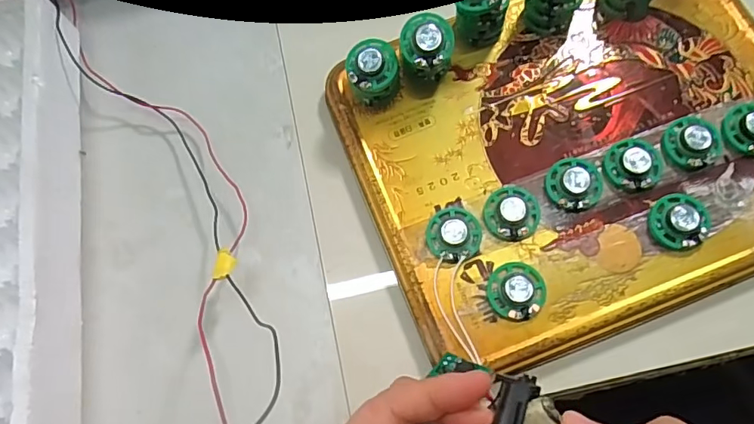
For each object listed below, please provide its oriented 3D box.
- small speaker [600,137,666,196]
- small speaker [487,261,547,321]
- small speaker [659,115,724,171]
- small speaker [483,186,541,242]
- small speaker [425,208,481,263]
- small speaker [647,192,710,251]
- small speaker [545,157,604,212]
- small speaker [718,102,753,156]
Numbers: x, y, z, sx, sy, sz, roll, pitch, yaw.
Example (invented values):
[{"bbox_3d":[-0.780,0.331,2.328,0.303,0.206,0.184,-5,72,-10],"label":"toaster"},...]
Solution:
[{"bbox_3d":[0.132,-0.024,0.267,0.030,0.009,0.028,-2,72,5],"label":"small speaker"},{"bbox_3d":[0.069,0.038,0.252,0.028,0.011,0.028,-7,72,3],"label":"small speaker"},{"bbox_3d":[0.164,-0.037,0.269,0.031,0.009,0.027,-34,73,-5],"label":"small speaker"},{"bbox_3d":[0.069,0.000,0.266,0.027,0.007,0.029,-10,72,2],"label":"small speaker"},{"bbox_3d":[0.039,0.011,0.264,0.027,0.010,0.027,-2,72,5],"label":"small speaker"},{"bbox_3d":[0.150,0.004,0.258,0.026,0.009,0.027,-2,72,5],"label":"small speaker"},{"bbox_3d":[0.102,-0.015,0.267,0.028,0.009,0.027,-2,72,5],"label":"small speaker"},{"bbox_3d":[0.195,-0.044,0.269,0.031,0.011,0.028,-30,72,-4],"label":"small speaker"}]

